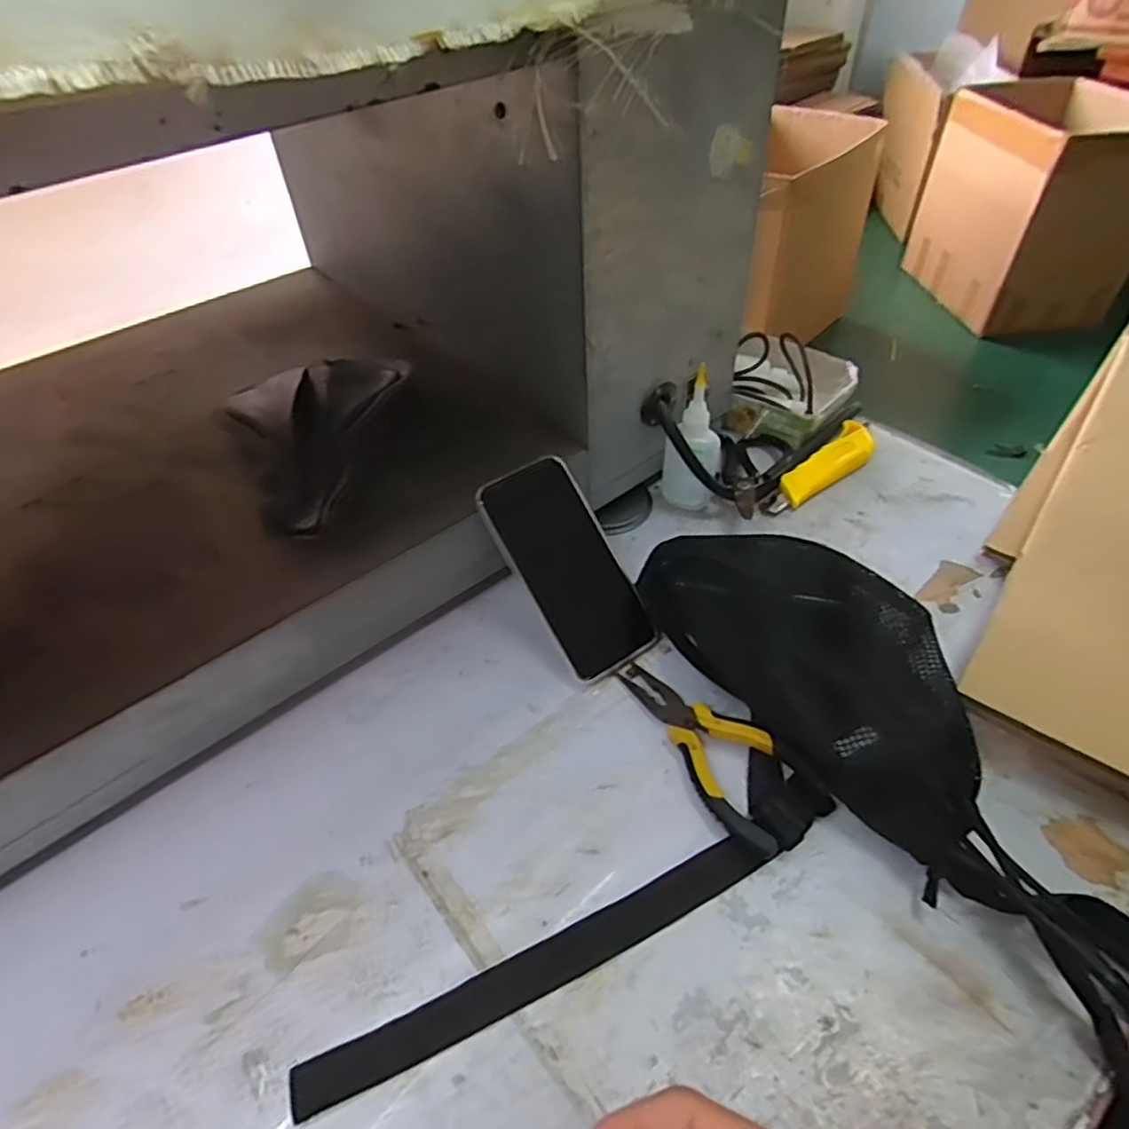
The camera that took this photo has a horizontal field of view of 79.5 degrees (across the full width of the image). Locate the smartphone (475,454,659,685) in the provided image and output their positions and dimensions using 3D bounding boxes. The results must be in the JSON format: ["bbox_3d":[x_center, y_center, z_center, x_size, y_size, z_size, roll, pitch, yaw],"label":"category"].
[{"bbox_3d":[0.004,0.002,0.509,0.076,0.014,0.165,-30,91,-23],"label":"smartphone"}]

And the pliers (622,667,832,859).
[{"bbox_3d":[0.091,0.118,0.449,0.063,0.025,0.158,-34,54,-26],"label":"pliers"}]

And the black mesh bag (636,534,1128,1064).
[{"bbox_3d":[0.207,0.091,0.437,0.145,0.069,0.373,-25,50,-19],"label":"black mesh bag"}]

